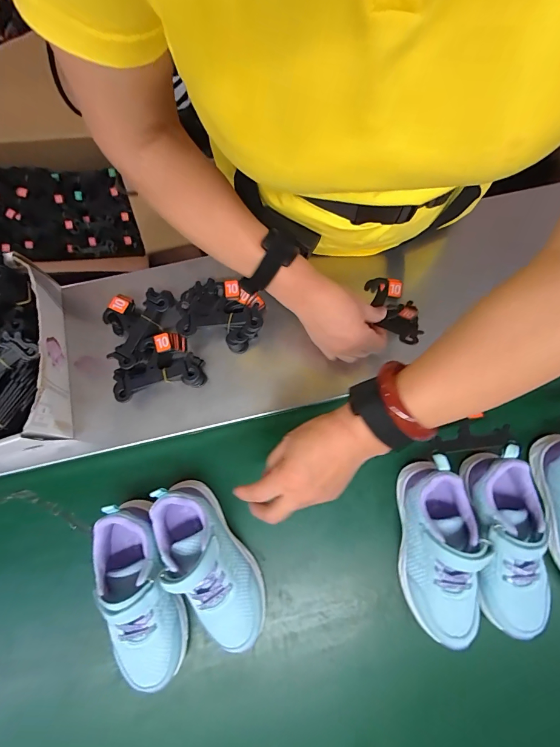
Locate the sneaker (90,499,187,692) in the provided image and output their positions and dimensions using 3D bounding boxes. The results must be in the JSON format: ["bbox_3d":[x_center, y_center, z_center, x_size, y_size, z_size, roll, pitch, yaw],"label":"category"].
[{"bbox_3d":[-0.155,0.241,0.385,0.072,0.093,0.190,-15,74,-3],"label":"sneaker"}]

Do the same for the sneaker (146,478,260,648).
[{"bbox_3d":[-0.079,0.210,0.390,0.070,0.086,0.188,-34,77,-8],"label":"sneaker"}]

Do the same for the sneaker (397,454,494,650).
[{"bbox_3d":[0.180,0.195,0.393,0.069,0.079,0.184,3,74,2],"label":"sneaker"}]

